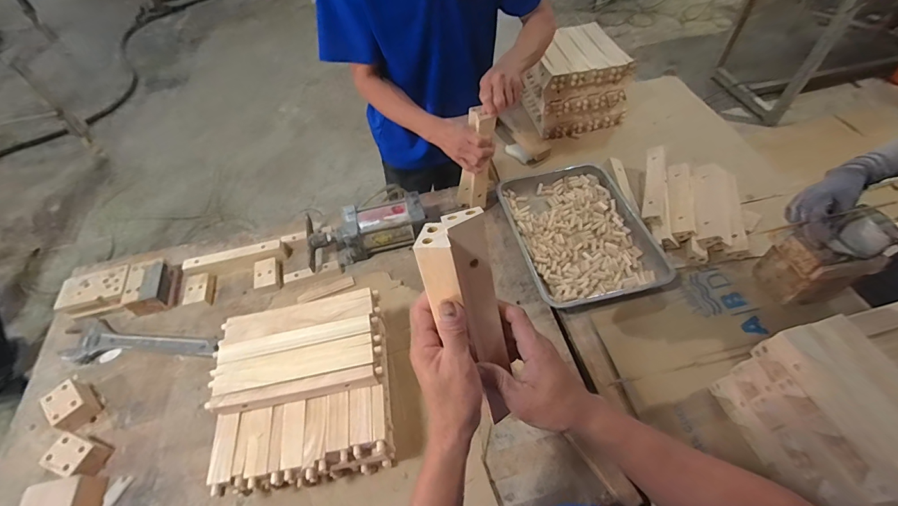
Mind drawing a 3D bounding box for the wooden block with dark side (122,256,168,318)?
[{"bbox_3d":[-0.673,0.074,0.910,0.081,0.054,0.115,-13,53,-5],"label":"wooden block with dark side"}]

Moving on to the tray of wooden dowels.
[{"bbox_3d":[0.303,-0.056,0.959,0.294,0.039,0.395,-12,53,-4],"label":"tray of wooden dowels"}]

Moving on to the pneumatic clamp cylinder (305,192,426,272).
[{"bbox_3d":[-0.191,-0.045,0.943,0.275,0.098,0.119,-11,53,-4],"label":"pneumatic clamp cylinder"}]

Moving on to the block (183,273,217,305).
[{"bbox_3d":[-0.568,0.085,0.917,0.052,0.029,0.078,-12,53,-4],"label":"block"}]

